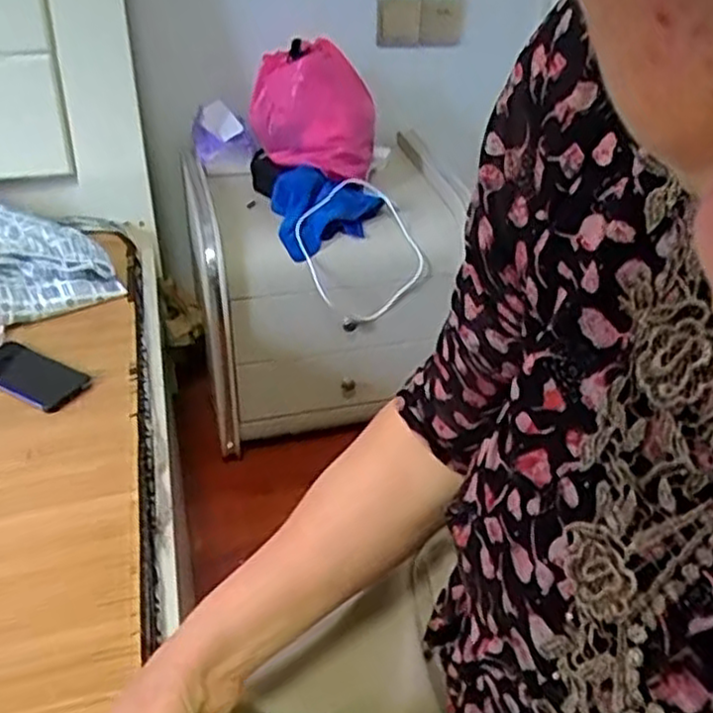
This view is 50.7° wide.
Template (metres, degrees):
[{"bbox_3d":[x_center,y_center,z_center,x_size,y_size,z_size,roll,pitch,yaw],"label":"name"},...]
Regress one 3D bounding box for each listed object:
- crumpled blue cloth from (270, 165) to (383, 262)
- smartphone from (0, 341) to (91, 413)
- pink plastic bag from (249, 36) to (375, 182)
[{"bbox_3d":[-0.044,-0.242,1.230,0.172,0.114,0.076,-11,35,-19],"label":"crumpled blue cloth"},{"bbox_3d":[-0.429,0.022,0.975,0.187,0.017,0.076,19,46,33],"label":"smartphone"},{"bbox_3d":[-0.073,-0.413,1.266,0.203,0.194,0.144,-1,33,-3],"label":"pink plastic bag"}]

